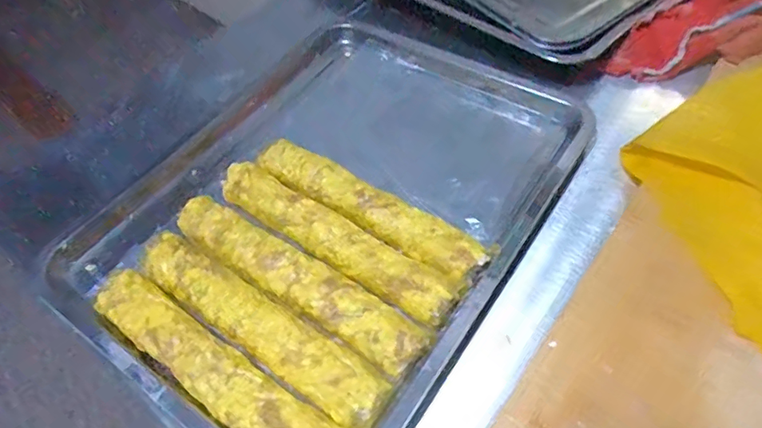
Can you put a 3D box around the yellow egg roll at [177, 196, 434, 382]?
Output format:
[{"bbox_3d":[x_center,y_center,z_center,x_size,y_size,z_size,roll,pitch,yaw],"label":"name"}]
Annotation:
[{"bbox_3d":[-0.070,0.051,0.394,0.231,0.031,0.041,27,61,21],"label":"yellow egg roll"}]

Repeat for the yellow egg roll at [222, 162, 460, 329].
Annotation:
[{"bbox_3d":[-0.044,0.021,0.416,0.228,0.034,0.041,31,62,23],"label":"yellow egg roll"}]

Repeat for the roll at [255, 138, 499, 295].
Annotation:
[{"bbox_3d":[-0.013,-0.006,0.430,0.221,0.031,0.040,31,62,23],"label":"roll"}]

